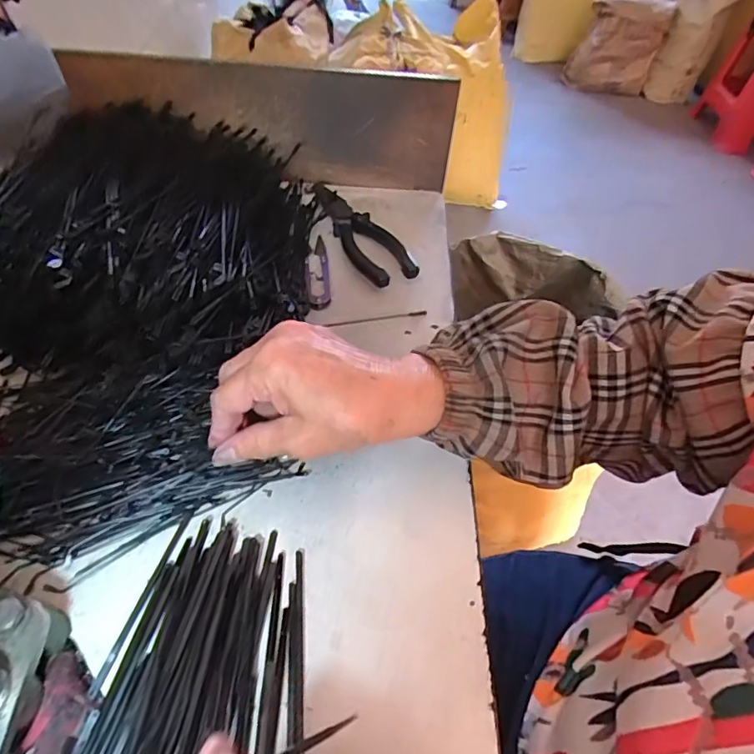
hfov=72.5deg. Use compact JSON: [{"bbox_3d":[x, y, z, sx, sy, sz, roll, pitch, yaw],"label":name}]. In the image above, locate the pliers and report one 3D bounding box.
[{"bbox_3d":[-0.018,-0.147,0.494,0.049,0.017,0.177,-16,55,-18],"label":"pliers"}]

